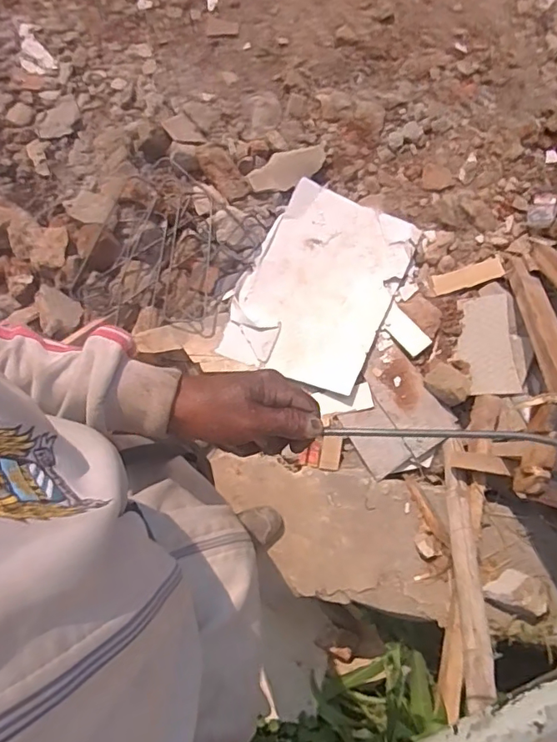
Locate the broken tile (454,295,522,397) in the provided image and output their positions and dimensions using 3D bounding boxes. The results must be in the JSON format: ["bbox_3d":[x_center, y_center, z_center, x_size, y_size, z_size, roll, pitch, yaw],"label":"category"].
[{"bbox_3d":[0.584,-0.076,1.478,0.148,0.012,0.312,-5,63,16],"label":"broken tile"}]

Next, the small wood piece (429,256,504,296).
[{"bbox_3d":[0.564,-0.281,1.552,0.204,0.011,0.064,-16,76,7],"label":"small wood piece"}]

